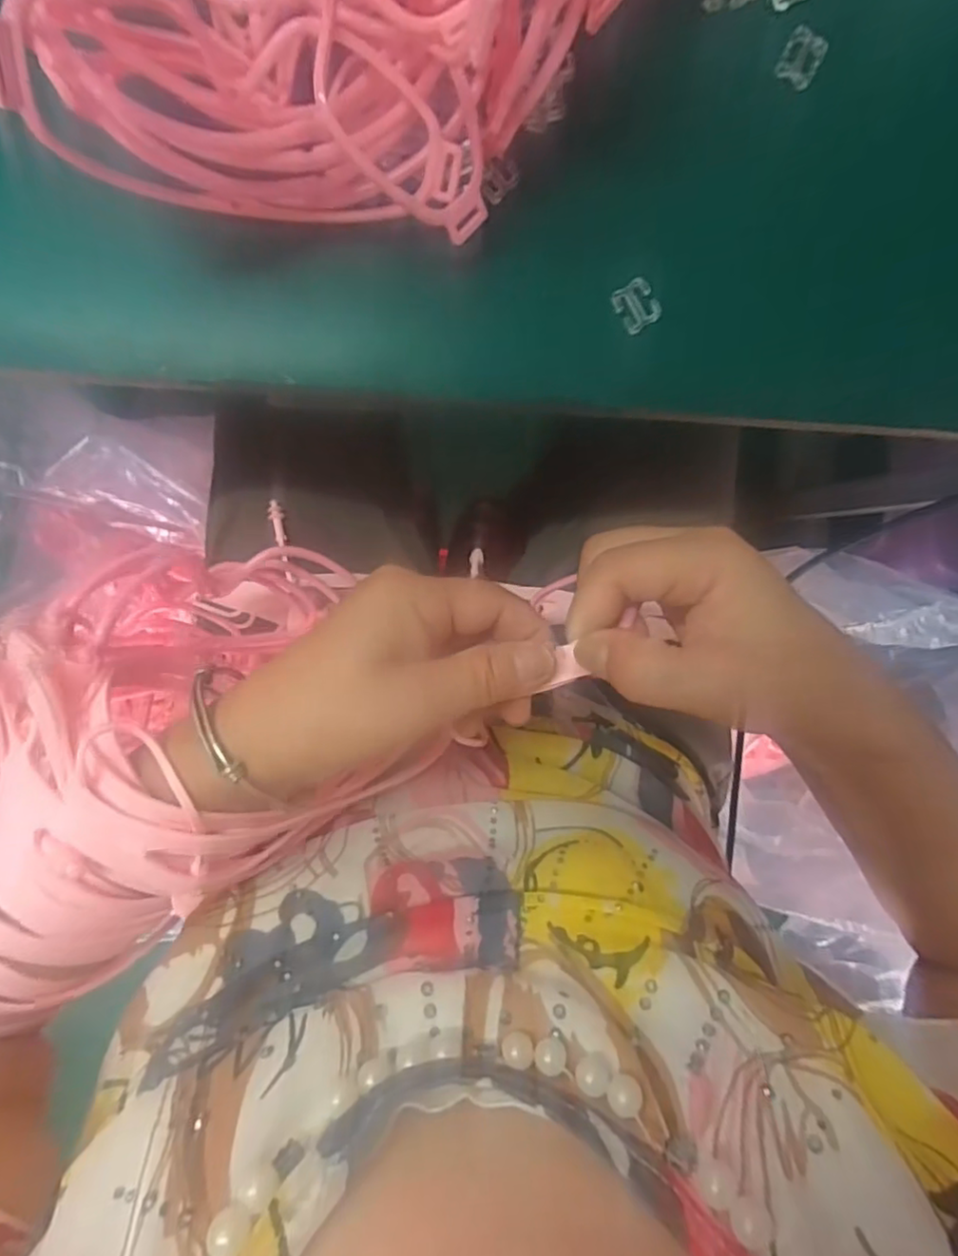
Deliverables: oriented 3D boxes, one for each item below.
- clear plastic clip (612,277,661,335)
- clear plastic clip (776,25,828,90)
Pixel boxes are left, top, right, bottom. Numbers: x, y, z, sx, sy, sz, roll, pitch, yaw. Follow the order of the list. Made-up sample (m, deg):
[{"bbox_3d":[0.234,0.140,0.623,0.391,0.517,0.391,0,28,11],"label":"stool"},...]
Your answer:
[{"bbox_3d":[0.068,-0.140,0.270,0.017,0.004,0.019,-32,98,-1],"label":"clear plastic clip"},{"bbox_3d":[0.138,-0.243,0.265,0.016,0.005,0.020,27,93,-8],"label":"clear plastic clip"}]

